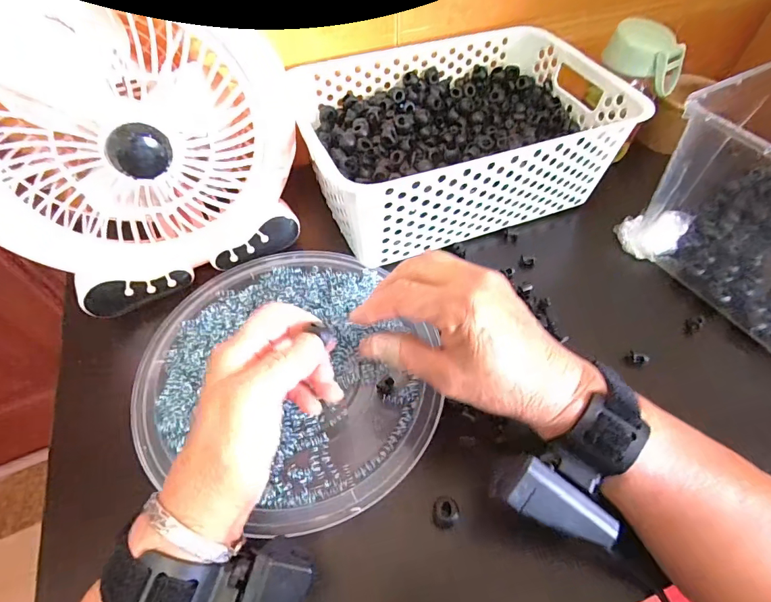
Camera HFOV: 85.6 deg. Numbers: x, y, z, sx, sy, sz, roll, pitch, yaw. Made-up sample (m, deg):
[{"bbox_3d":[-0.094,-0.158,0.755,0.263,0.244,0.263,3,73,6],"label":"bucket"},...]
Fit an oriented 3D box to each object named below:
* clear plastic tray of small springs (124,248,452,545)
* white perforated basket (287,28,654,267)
[{"bbox_3d":[-0.078,0.057,0.339,0.224,0.016,0.239,-30,60,-20],"label":"clear plastic tray of small springs"},{"bbox_3d":[0.071,-0.173,0.436,0.300,0.097,0.204,-18,56,-13],"label":"white perforated basket"}]

